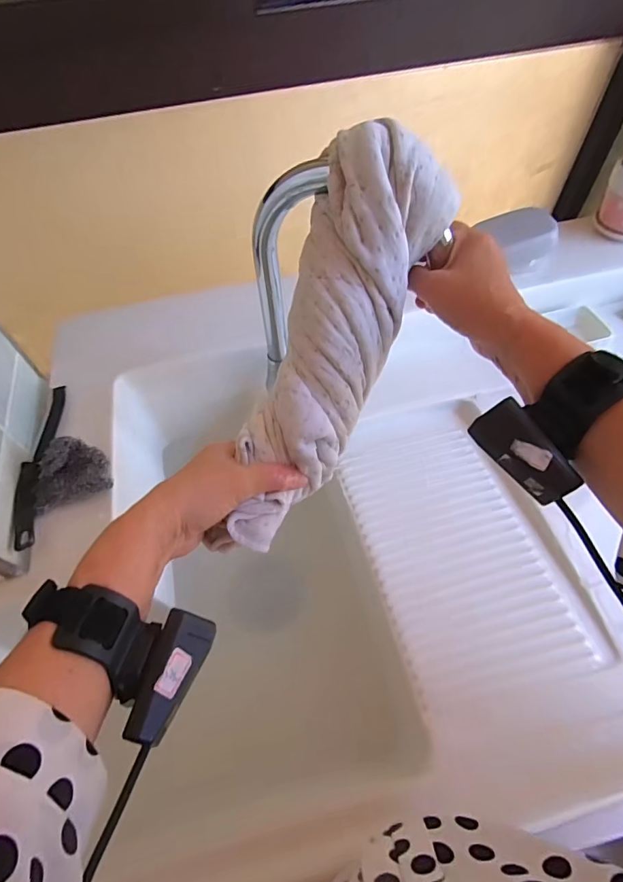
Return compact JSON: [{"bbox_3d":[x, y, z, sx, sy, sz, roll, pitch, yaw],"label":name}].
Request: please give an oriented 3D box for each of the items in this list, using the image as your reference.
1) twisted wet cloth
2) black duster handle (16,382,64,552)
[{"bbox_3d":[0.013,-0.067,0.332,0.083,0.064,0.293,22,100,15],"label":"twisted wet cloth"},{"bbox_3d":[-0.315,0.019,0.516,0.025,0.025,0.223,-9,59,-2],"label":"black duster handle"}]

